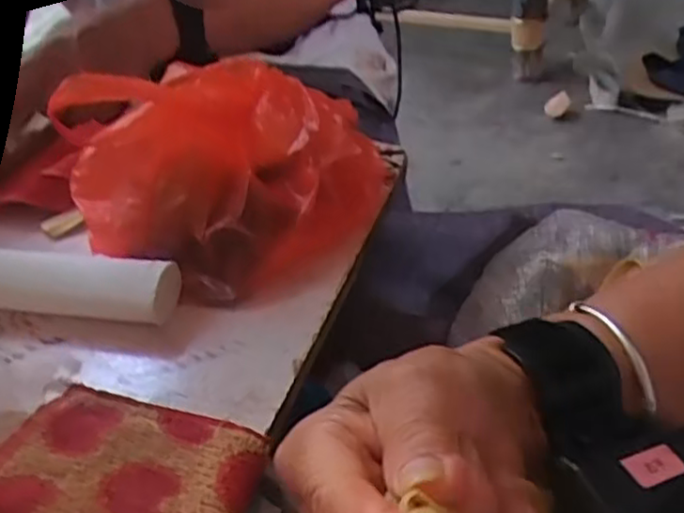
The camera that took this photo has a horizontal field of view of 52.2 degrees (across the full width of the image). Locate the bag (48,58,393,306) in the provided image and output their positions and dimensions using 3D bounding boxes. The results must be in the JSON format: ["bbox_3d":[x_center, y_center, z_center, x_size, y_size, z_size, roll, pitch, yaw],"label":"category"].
[{"bbox_3d":[-0.066,-0.068,0.450,0.158,0.104,0.173,9,43,19],"label":"bag"}]

